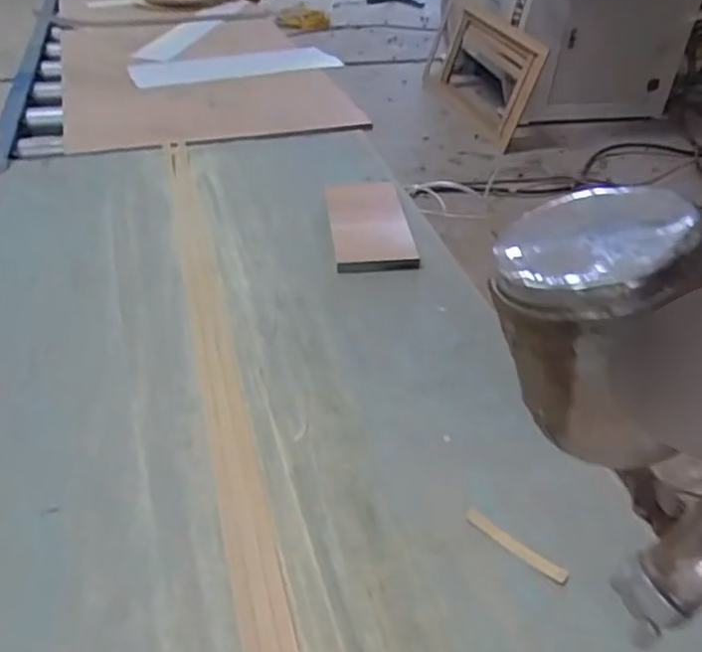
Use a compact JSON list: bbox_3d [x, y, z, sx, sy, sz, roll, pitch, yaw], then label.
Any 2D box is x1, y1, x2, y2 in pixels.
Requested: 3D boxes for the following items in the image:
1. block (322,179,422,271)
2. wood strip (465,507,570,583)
[{"bbox_3d":[0.028,-0.160,0.968,0.118,0.016,0.241,-3,40,-5],"label":"block"},{"bbox_3d":[0.144,0.192,0.556,0.096,0.004,0.013,30,47,31],"label":"wood strip"}]

